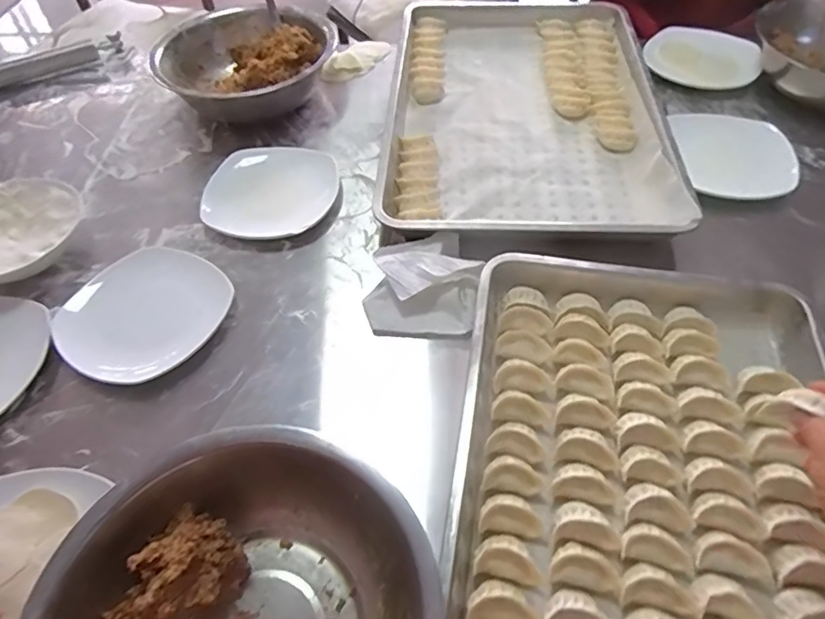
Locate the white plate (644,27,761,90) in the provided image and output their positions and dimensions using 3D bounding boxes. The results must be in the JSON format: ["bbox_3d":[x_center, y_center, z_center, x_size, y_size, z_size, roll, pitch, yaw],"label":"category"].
[{"bbox_3d":[0.475,-0.415,0.914,0.171,0.016,0.106,20,81,19],"label":"white plate"}]

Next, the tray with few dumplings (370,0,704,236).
[{"bbox_3d":[0.168,-0.319,0.845,0.388,0.042,0.586,2,52,4],"label":"tray with few dumplings"}]

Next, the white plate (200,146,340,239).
[{"bbox_3d":[-0.193,-0.163,0.764,0.178,0.033,0.178,10,53,10],"label":"white plate"}]

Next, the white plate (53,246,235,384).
[{"bbox_3d":[-0.308,0.002,0.644,0.177,0.024,0.177,28,58,22],"label":"white plate"}]

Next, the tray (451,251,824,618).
[{"bbox_3d":[0.201,0.160,0.475,0.326,0.044,0.486,9,53,9],"label":"tray"}]

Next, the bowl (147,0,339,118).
[{"bbox_3d":[-0.263,-0.397,0.918,0.286,0.097,0.249,11,53,11],"label":"bowl"}]

